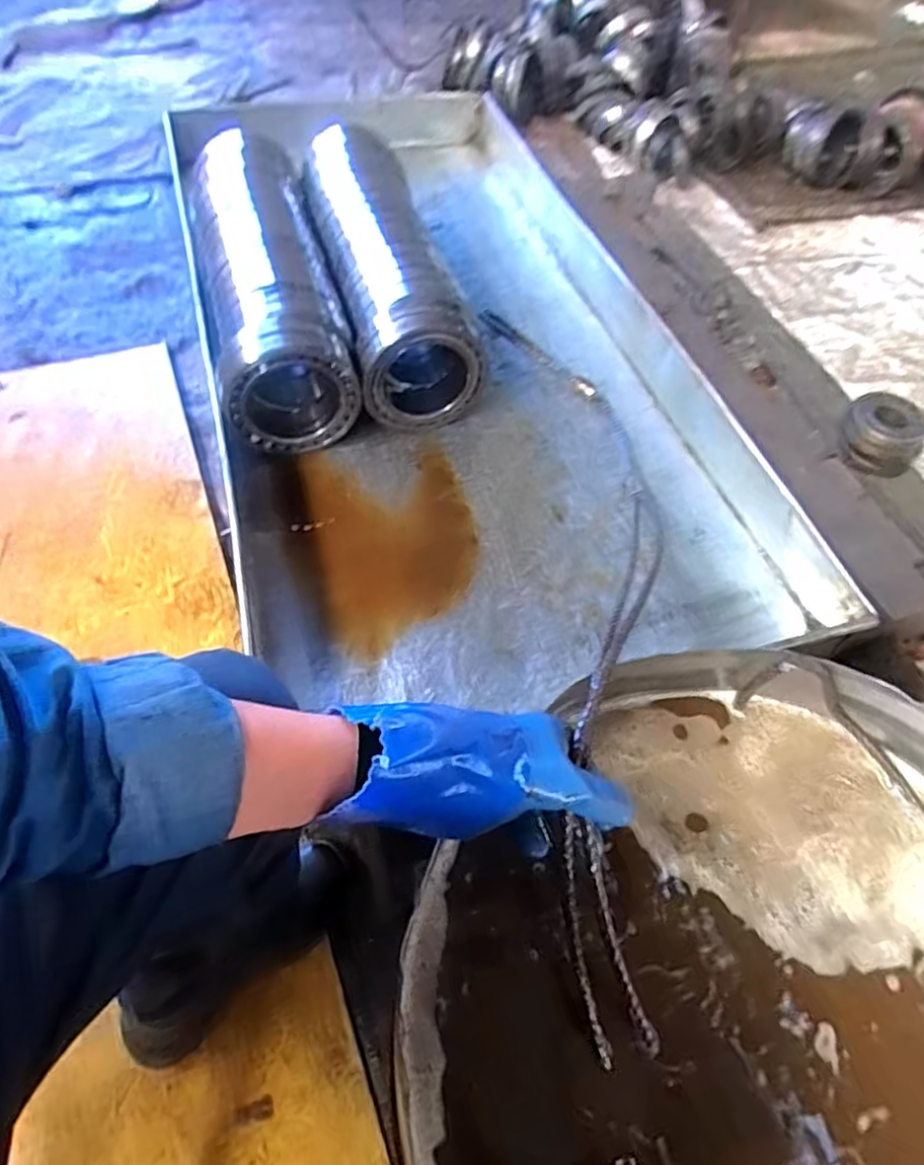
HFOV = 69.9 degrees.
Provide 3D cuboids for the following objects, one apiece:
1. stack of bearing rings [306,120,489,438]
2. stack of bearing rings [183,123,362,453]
[{"bbox_3d":[-0.132,-0.514,1.074,0.172,0.161,0.582,-12,57,-12],"label":"stack of bearing rings"},{"bbox_3d":[-0.327,-0.517,1.074,0.189,0.154,0.688,-13,58,-13],"label":"stack of bearing rings"}]

